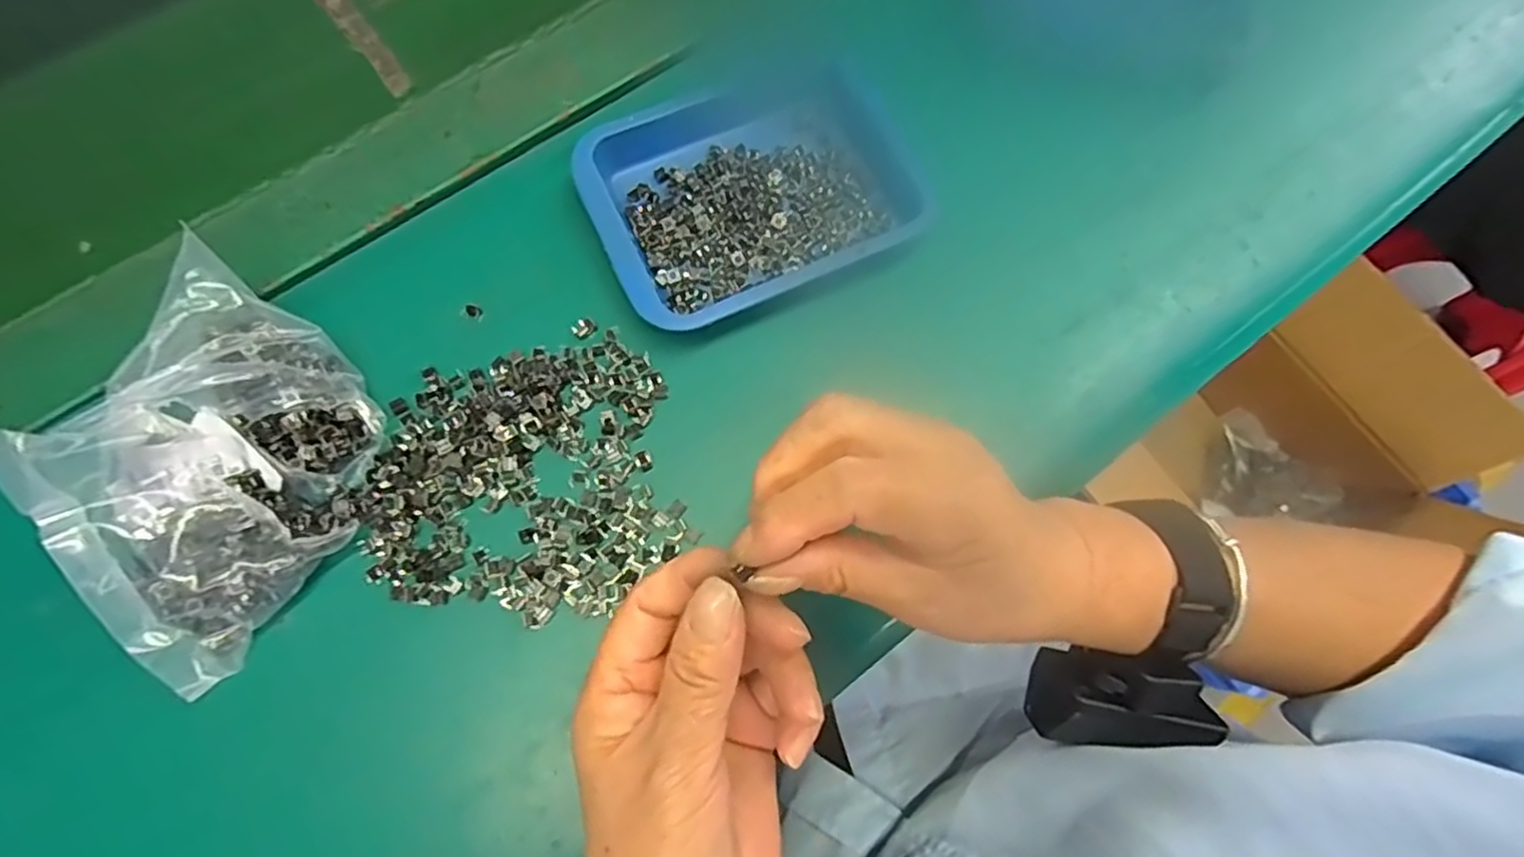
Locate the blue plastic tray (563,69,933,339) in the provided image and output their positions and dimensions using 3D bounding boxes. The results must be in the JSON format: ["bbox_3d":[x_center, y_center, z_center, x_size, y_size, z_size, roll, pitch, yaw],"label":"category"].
[{"bbox_3d":[-0.004,-0.124,0.356,0.163,0.024,0.125,-24,76,-8],"label":"blue plastic tray"}]

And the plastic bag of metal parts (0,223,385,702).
[{"bbox_3d":[-0.221,0.015,0.281,0.102,0.069,0.157,22,75,4],"label":"plastic bag of metal parts"}]

